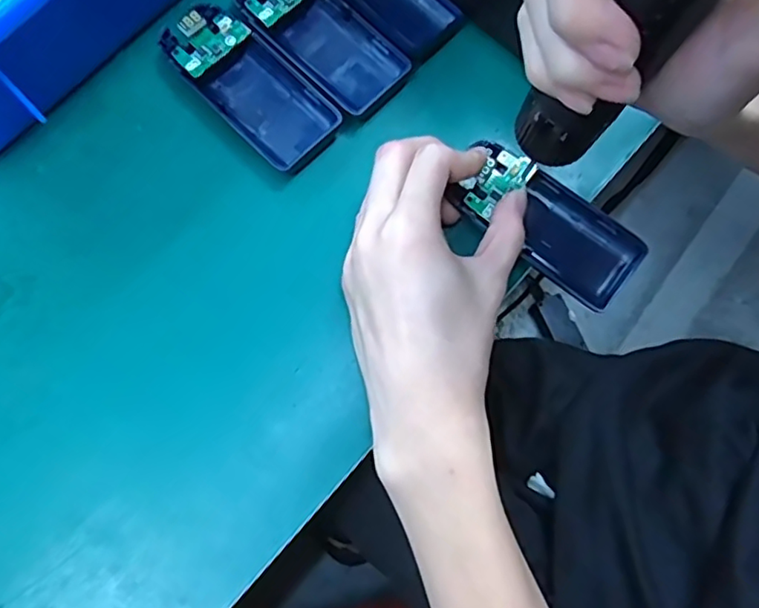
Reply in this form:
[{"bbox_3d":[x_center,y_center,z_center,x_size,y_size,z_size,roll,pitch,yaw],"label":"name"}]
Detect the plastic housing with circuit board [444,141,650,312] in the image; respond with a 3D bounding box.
[{"bbox_3d":[0.086,-0.040,0.305,0.098,0.015,0.045,36,78,0],"label":"plastic housing with circuit board"}]

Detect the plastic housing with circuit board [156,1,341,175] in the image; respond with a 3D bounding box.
[{"bbox_3d":[-0.070,-0.117,0.313,0.100,0.023,0.045,43,79,8],"label":"plastic housing with circuit board"}]

